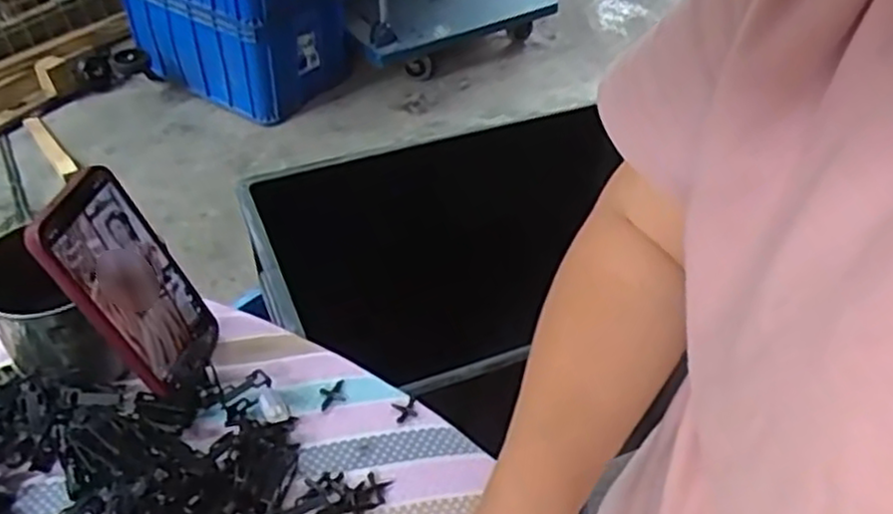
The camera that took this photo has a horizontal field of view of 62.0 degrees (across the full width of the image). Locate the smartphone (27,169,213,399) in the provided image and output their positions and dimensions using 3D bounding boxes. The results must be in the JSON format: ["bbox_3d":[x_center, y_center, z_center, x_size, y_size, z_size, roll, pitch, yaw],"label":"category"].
[{"bbox_3d":[-0.205,0.021,0.496,0.018,0.164,0.076,-6,40,21],"label":"smartphone"}]

